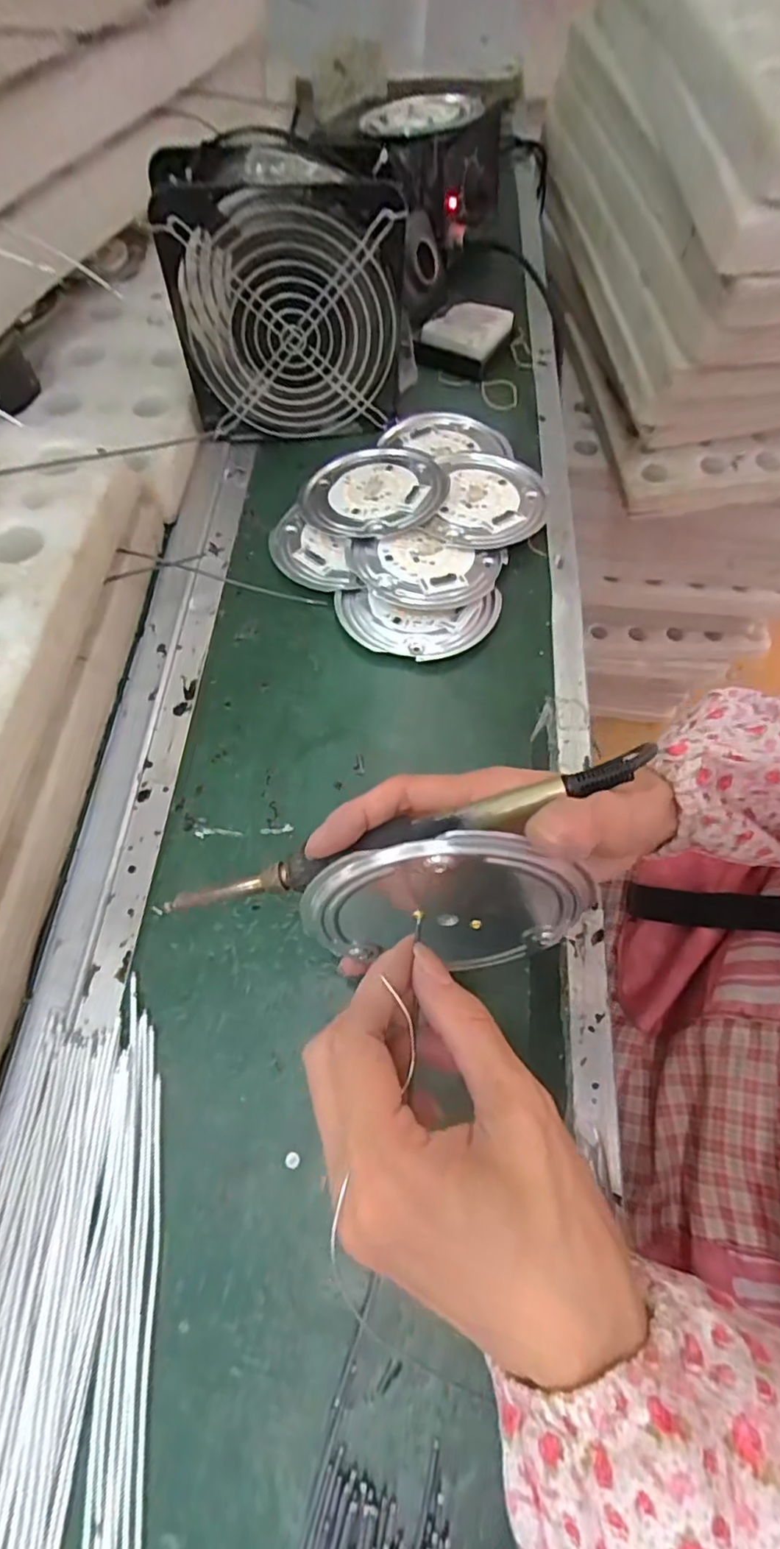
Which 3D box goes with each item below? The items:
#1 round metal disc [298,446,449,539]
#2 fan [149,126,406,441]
[{"bbox_3d":[-0.011,-0.206,0.417,0.100,0.012,0.100,-1,65,1],"label":"round metal disc"},{"bbox_3d":[-0.069,-0.317,0.394,0.146,0.148,0.052,-9,65,-3],"label":"fan"}]

